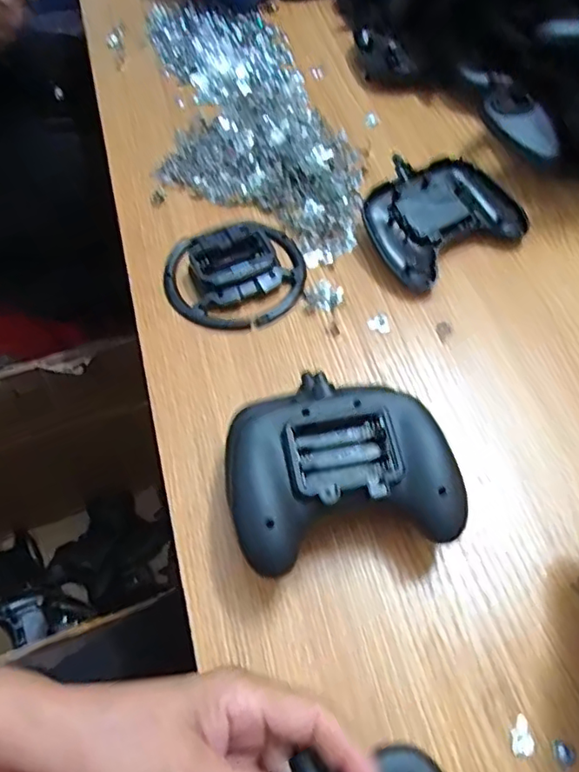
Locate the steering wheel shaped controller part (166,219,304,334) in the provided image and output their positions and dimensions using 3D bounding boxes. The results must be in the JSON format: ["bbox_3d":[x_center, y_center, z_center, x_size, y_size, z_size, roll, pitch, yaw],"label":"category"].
[{"bbox_3d":[-0.038,-0.084,0.436,0.101,0.019,0.089,-21,62,-11],"label":"steering wheel shaped controller part"}]

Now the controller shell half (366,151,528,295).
[{"bbox_3d":[0.117,-0.136,0.465,0.126,0.023,0.095,-31,64,-16],"label":"controller shell half"}]

